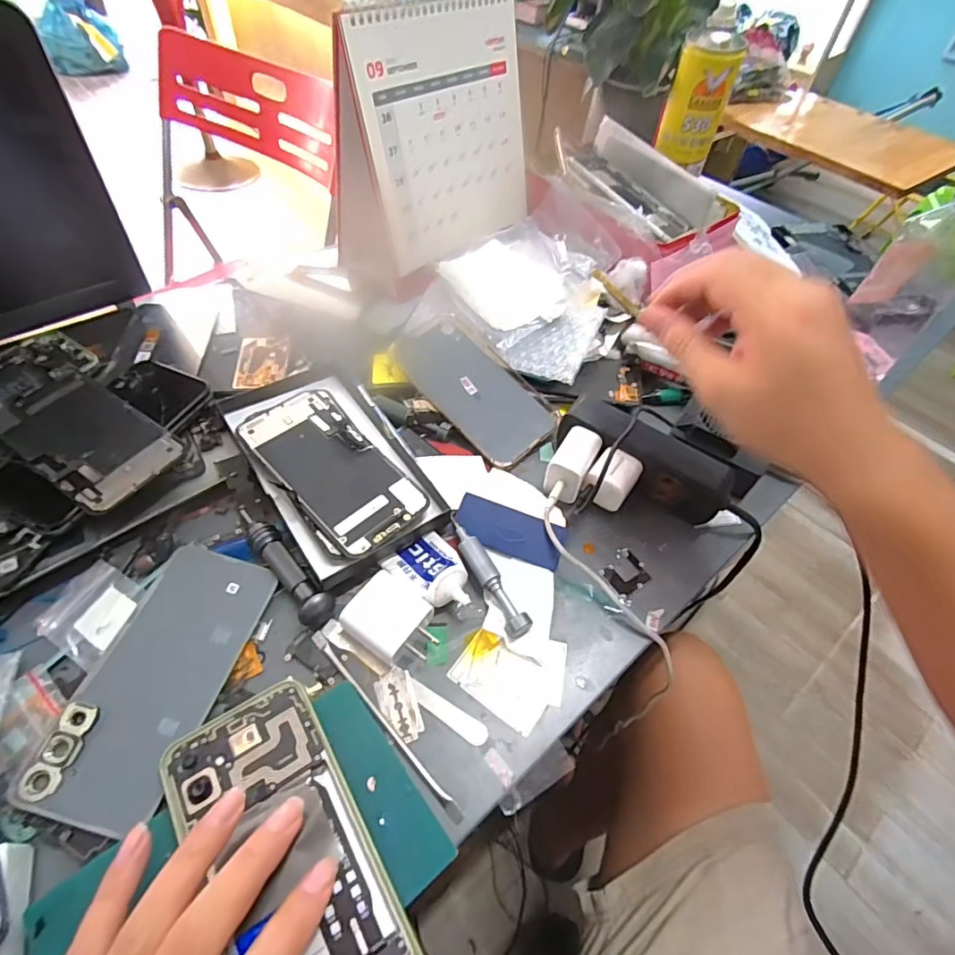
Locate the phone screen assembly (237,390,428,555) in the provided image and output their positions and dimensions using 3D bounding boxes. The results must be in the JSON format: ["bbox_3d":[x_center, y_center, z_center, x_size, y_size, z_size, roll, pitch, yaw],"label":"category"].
[{"bbox_3d":[-0.106,-0.009,0.375,0.069,0.004,0.143,-34,66,-28],"label":"phone screen assembly"}]

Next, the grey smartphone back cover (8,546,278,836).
[{"bbox_3d":[-0.186,0.111,0.298,0.069,0.007,0.151,13,53,5],"label":"grey smartphone back cover"}]

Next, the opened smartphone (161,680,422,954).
[{"bbox_3d":[-0.089,0.180,0.240,0.073,0.010,0.155,-27,60,-23],"label":"opened smartphone"}]

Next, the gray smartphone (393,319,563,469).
[{"bbox_3d":[-0.003,-0.079,0.447,0.073,0.005,0.151,-38,75,-20],"label":"gray smartphone"}]

